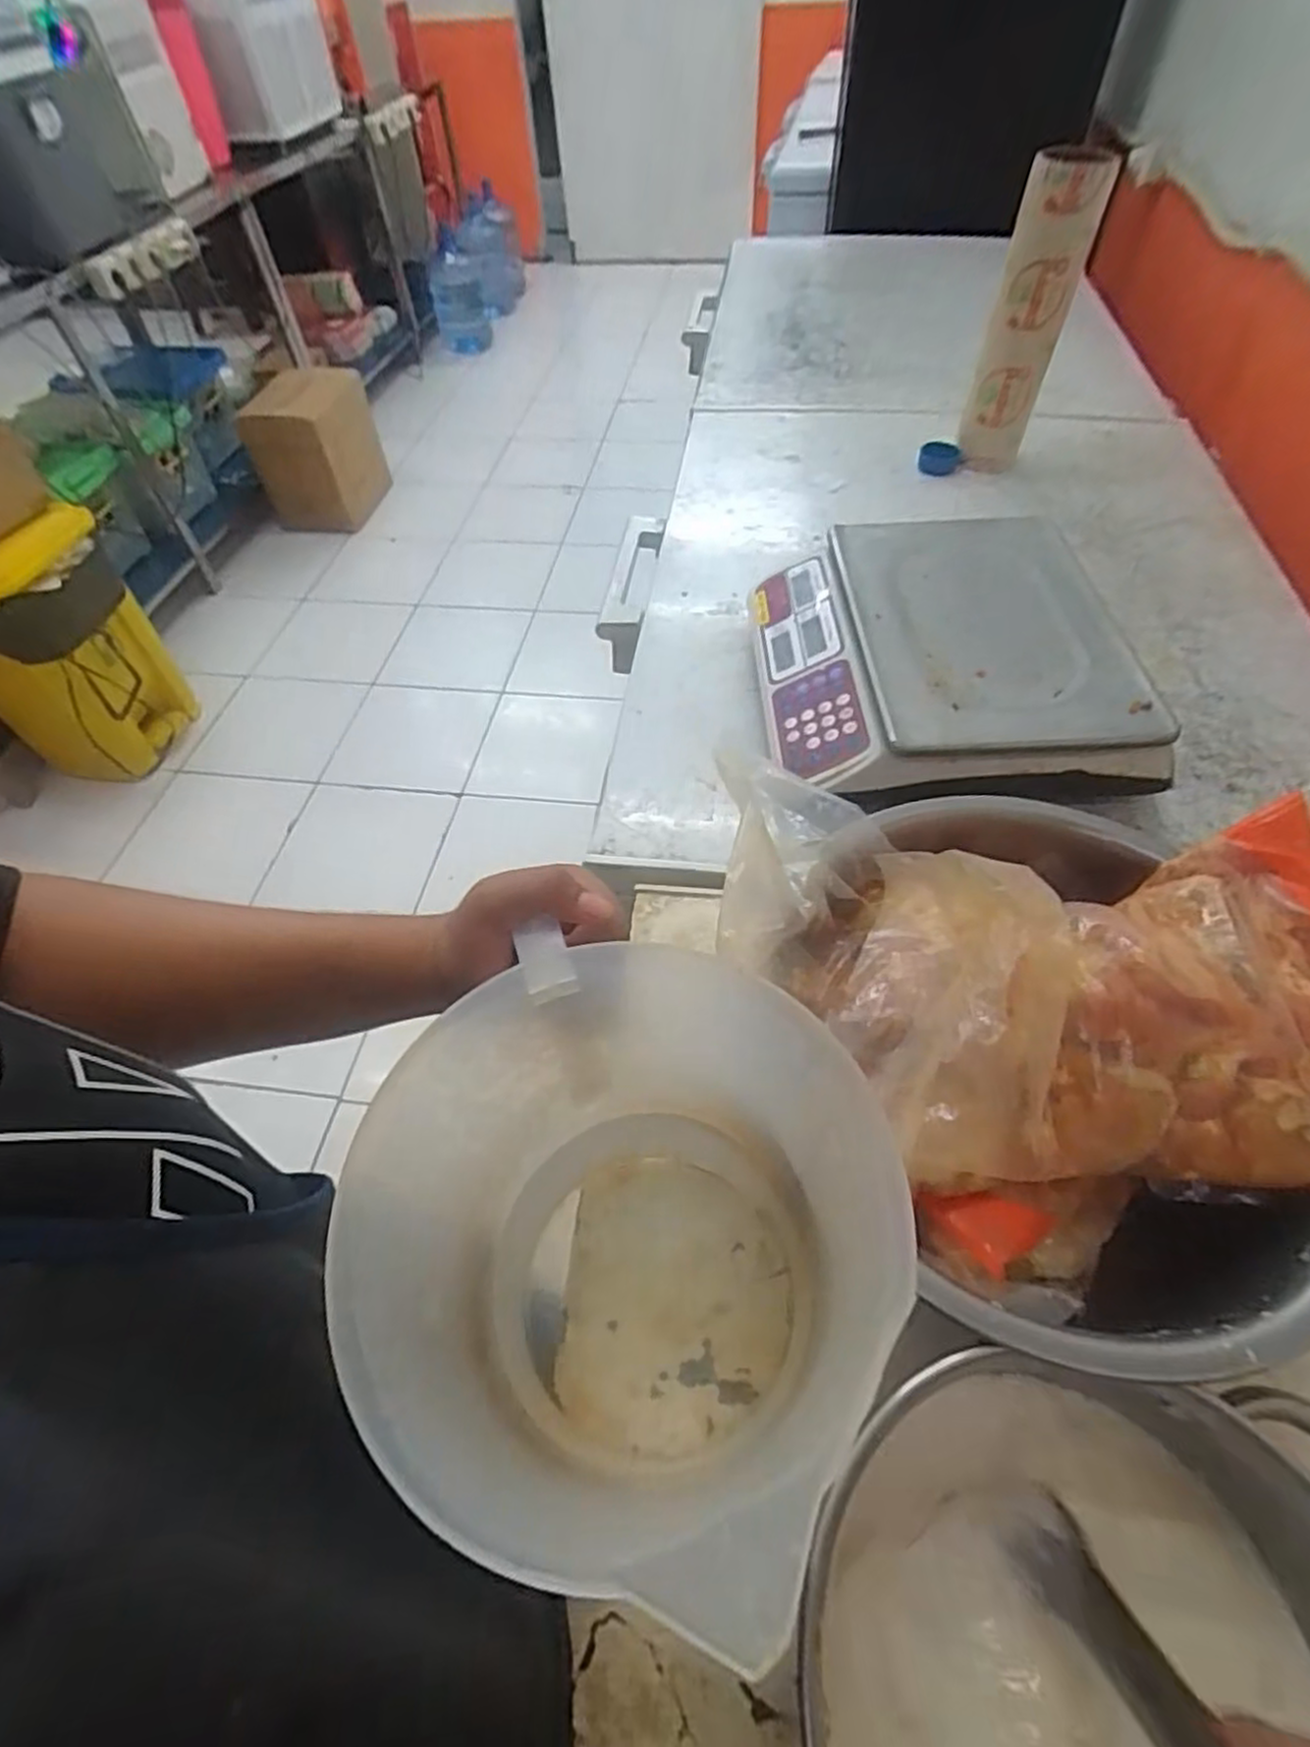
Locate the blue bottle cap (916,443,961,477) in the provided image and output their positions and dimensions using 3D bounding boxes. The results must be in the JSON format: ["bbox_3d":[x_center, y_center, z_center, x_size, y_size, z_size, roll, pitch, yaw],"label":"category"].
[{"bbox_3d":[0.408,-0.594,1.047,0.057,0.030,0.032,15,57,15],"label":"blue bottle cap"}]

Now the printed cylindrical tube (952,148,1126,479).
[{"bbox_3d":[0.468,-0.682,0.929,0.093,0.328,0.083,15,56,15],"label":"printed cylindrical tube"}]

